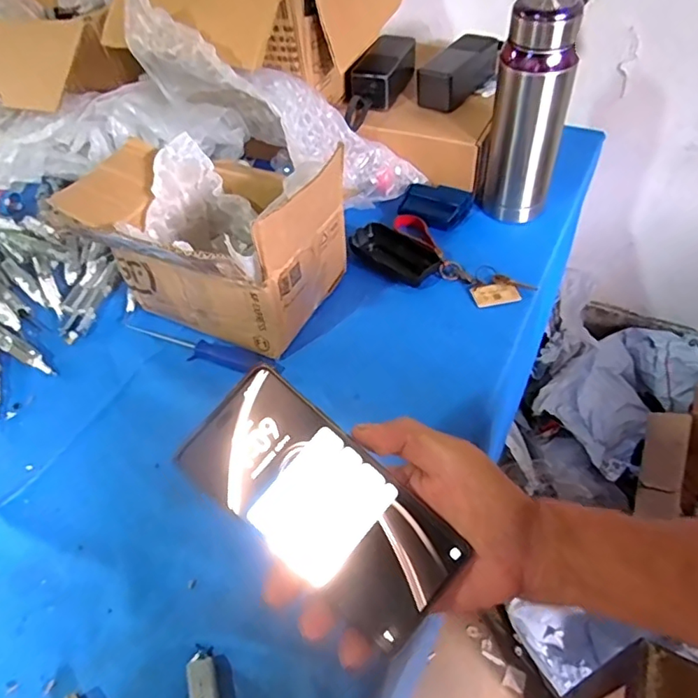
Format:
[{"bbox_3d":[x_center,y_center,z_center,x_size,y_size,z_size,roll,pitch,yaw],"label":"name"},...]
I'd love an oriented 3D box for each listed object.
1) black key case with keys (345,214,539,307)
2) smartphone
[{"bbox_3d":[0.102,-0.104,0.642,0.087,0.021,0.201,-37,56,-23],"label":"black key case with keys"},{"bbox_3d":[-0.014,0.088,0.314,0.161,0.011,0.074,42,78,4],"label":"smartphone"}]

